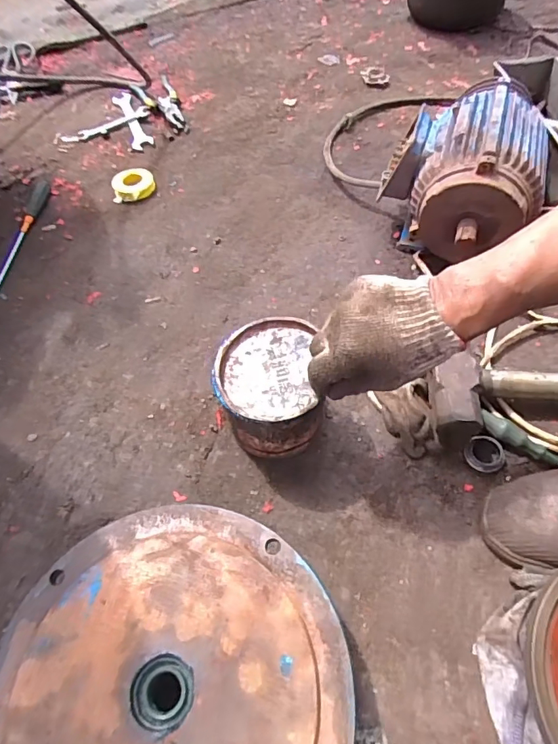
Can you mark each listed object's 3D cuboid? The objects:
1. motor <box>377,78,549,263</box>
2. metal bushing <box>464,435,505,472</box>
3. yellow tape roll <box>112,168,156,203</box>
[{"bbox_3d":[0.252,-0.271,0.675,0.200,0.179,0.249,15,61,11],"label":"motor"},{"bbox_3d":[0.229,0.092,0.532,0.042,0.017,0.040,-2,57,2],"label":"metal bushing"},{"bbox_3d":[-0.261,-0.337,0.849,0.072,0.023,0.072,-2,57,2],"label":"yellow tape roll"}]

